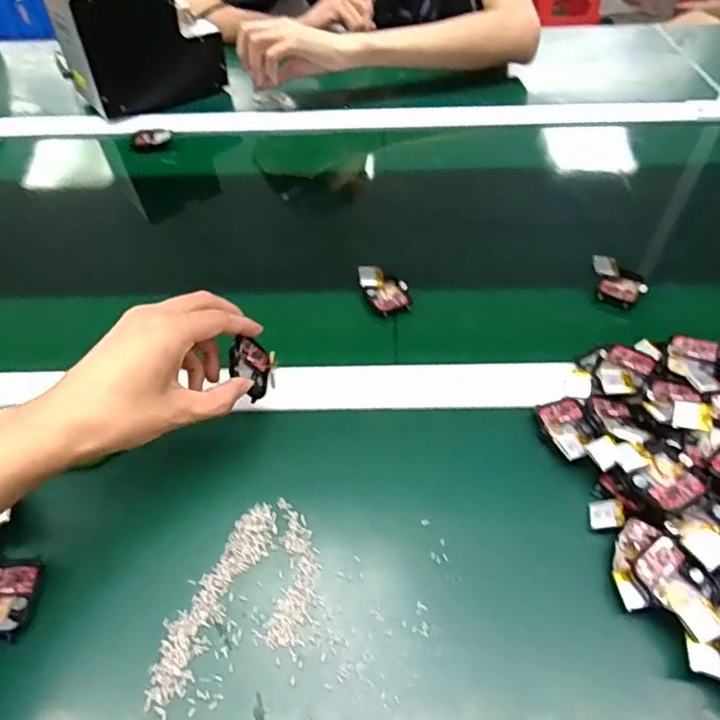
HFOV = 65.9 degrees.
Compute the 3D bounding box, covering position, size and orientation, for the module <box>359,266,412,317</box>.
[{"bbox_3d":[0.023,-0.066,0.505,0.034,0.015,0.055,-27,55,-20],"label":"module"}]

